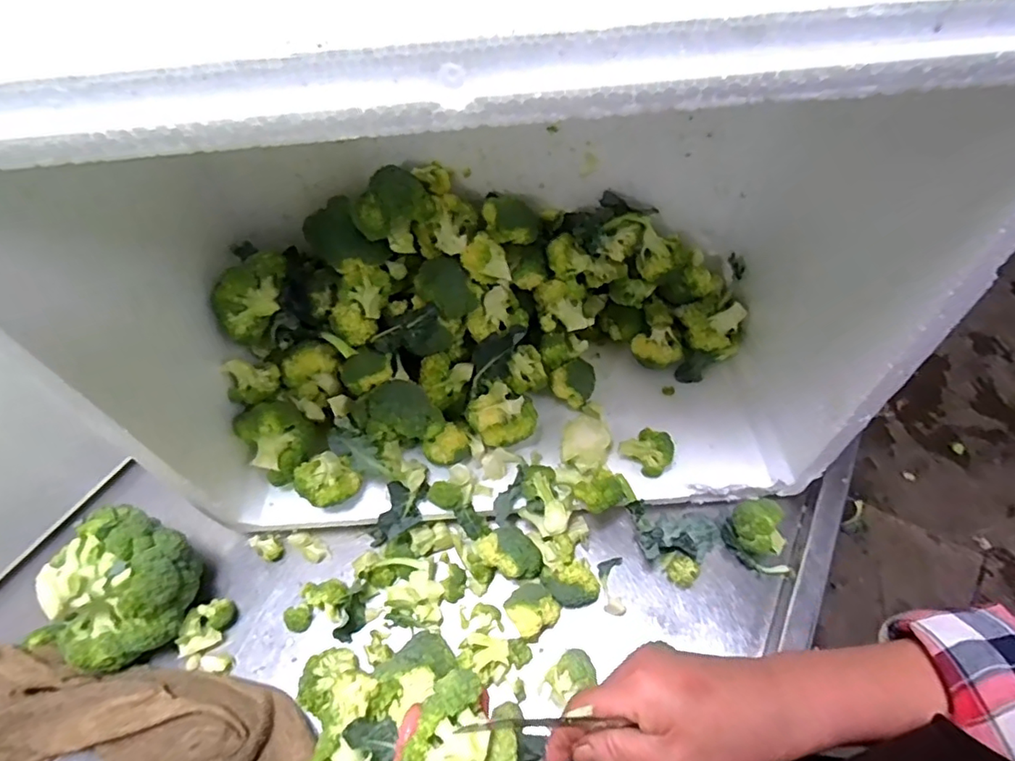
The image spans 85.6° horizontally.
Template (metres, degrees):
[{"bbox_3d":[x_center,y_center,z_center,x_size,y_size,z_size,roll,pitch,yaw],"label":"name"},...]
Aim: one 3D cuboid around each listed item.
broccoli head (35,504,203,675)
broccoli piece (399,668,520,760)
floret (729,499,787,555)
[{"bbox_3d":[-0.324,0.176,0.462,0.094,0.080,0.115,15,58,12],"label":"broccoli head"},{"bbox_3d":[-0.021,0.184,0.280,0.052,0.025,0.054,24,62,17],"label":"broccoli piece"},{"bbox_3d":[0.231,0.133,0.498,0.043,0.035,0.045,-1,58,2],"label":"floret"}]

